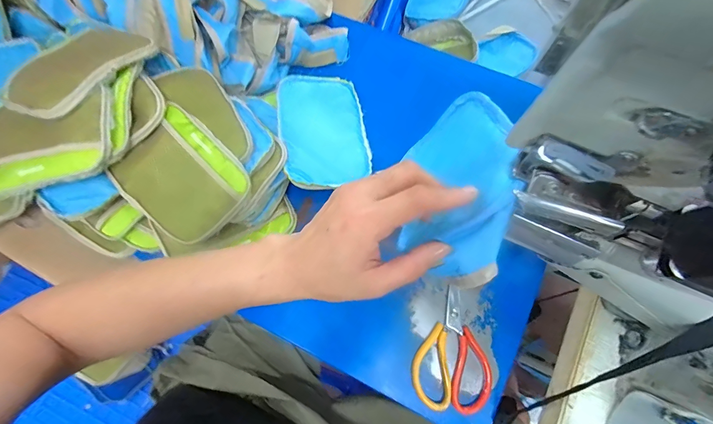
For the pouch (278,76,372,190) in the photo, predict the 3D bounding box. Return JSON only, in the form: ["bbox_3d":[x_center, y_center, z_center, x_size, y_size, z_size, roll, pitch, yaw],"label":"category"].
[{"bbox_3d":[-0.053,-0.132,0.518,0.137,0.014,0.187,-6,79,-18],"label":"pouch"}]

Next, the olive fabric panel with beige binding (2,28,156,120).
[{"bbox_3d":[-0.374,-0.194,0.439,0.105,0.048,0.174,17,67,9],"label":"olive fabric panel with beige binding"}]

